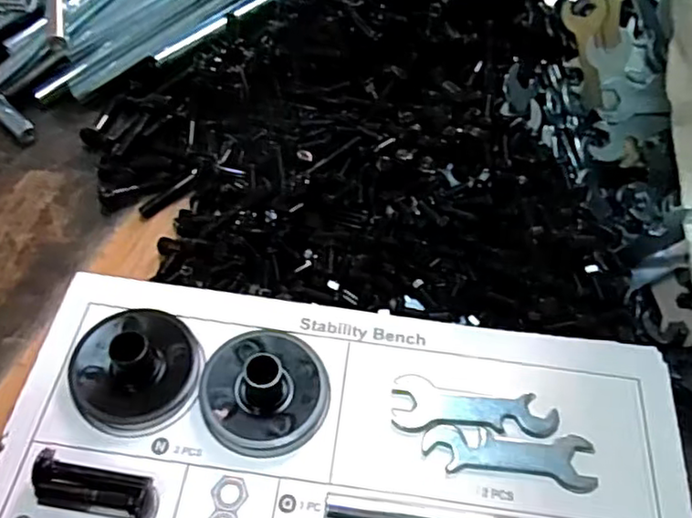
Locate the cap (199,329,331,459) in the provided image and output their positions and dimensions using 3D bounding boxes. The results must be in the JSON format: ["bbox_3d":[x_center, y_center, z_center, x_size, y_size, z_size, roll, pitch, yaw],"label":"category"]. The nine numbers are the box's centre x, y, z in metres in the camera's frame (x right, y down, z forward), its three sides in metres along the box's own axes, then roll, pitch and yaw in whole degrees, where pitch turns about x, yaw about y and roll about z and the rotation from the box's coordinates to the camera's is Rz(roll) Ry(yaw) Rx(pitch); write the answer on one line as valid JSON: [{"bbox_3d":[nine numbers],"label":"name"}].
[{"bbox_3d":[-0.046,0.069,0.358,0.071,0.025,0.071,2,55,-3],"label":"cap"}]

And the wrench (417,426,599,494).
[{"bbox_3d":[0.090,0.109,0.356,0.093,0.004,0.028,8,55,1],"label":"wrench"}]

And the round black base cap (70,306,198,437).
[{"bbox_3d":[-0.124,0.054,0.363,0.069,0.026,0.074,2,55,-3],"label":"round black base cap"}]

